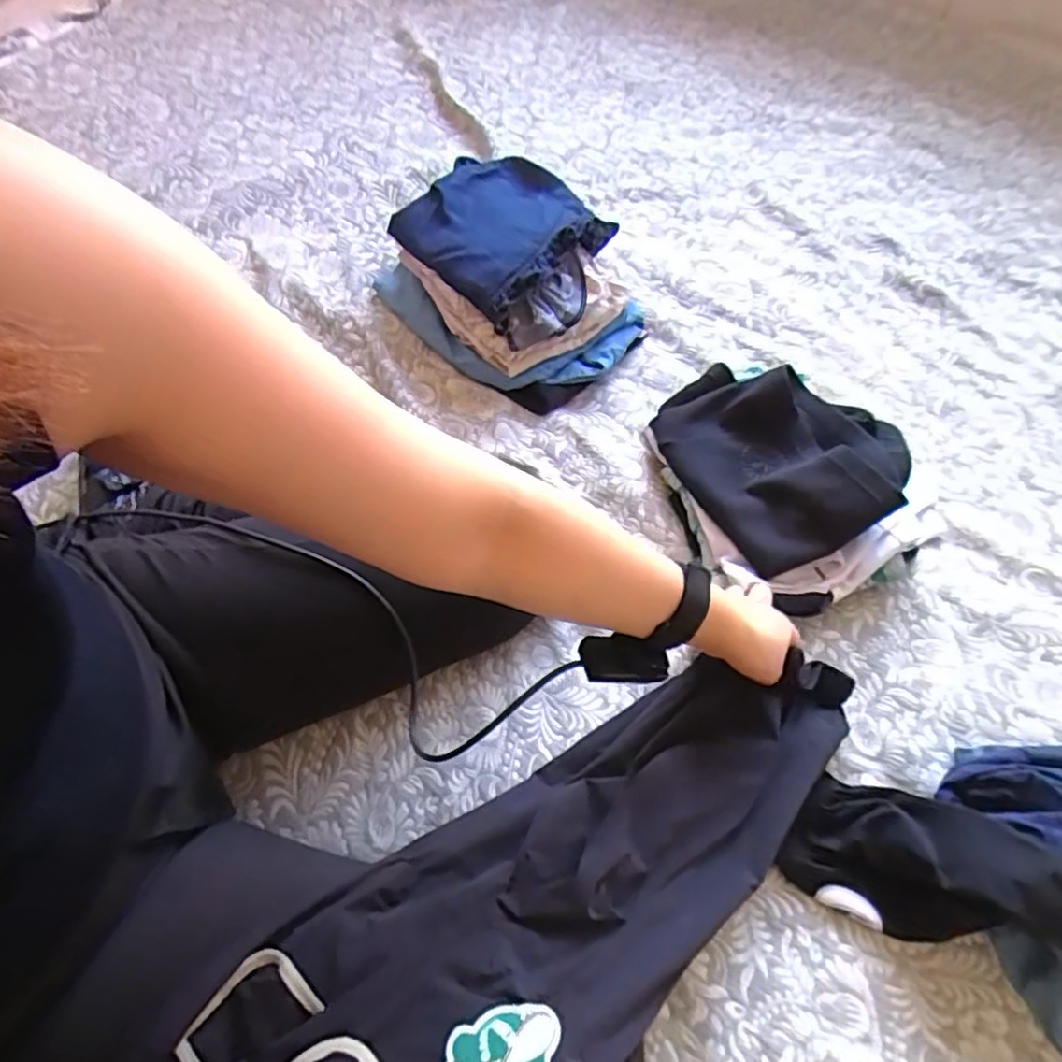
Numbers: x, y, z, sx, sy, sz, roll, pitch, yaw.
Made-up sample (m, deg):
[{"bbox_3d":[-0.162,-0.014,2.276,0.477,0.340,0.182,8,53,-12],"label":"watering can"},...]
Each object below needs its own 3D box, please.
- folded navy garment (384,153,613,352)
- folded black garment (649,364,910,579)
[{"bbox_3d":[-0.015,-0.327,0.724,0.230,0.056,0.195,41,68,18],"label":"folded navy garment"},{"bbox_3d":[0.252,-0.083,0.664,0.193,0.089,0.230,-26,66,-15],"label":"folded black garment"}]

